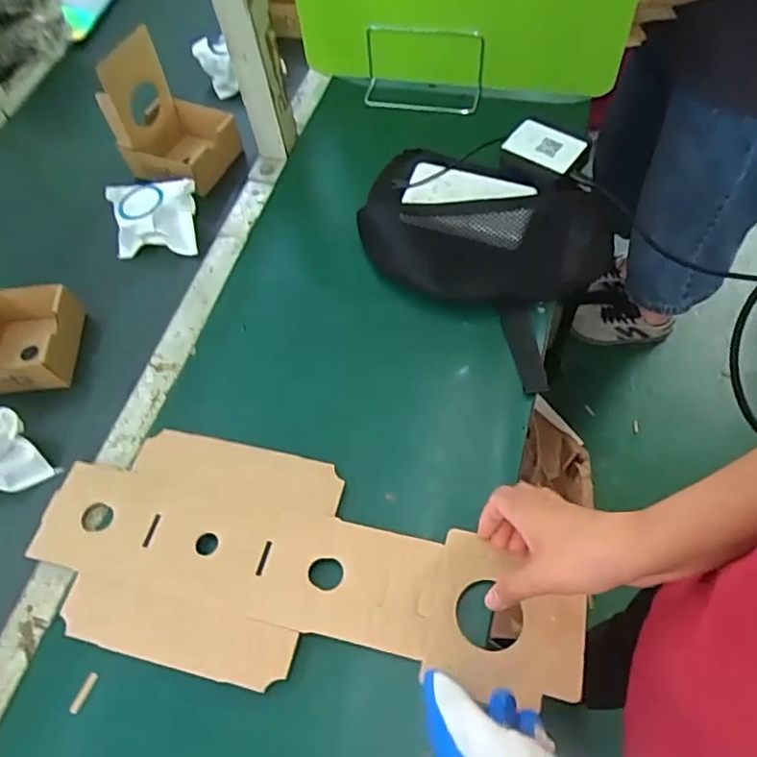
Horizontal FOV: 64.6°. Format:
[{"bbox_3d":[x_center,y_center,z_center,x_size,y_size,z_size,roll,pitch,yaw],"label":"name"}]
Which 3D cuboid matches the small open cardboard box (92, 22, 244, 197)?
[{"bbox_3d":[-0.254,-0.322,0.749,0.139,0.149,0.108,29,66,19],"label":"small open cardboard box"}]

